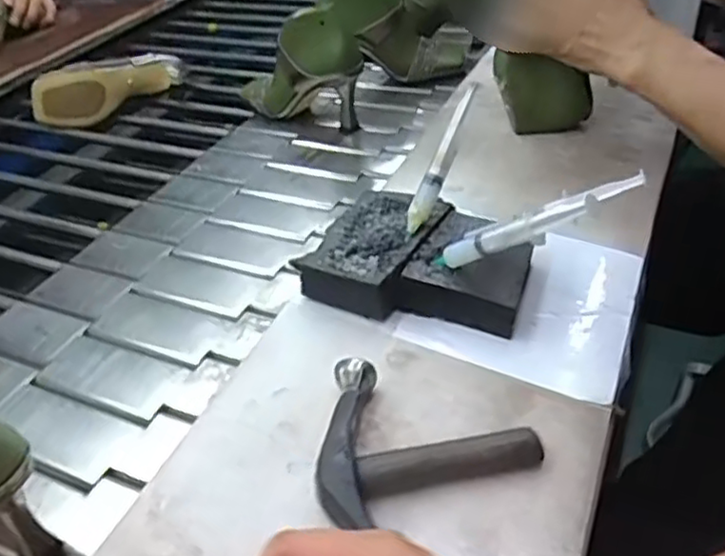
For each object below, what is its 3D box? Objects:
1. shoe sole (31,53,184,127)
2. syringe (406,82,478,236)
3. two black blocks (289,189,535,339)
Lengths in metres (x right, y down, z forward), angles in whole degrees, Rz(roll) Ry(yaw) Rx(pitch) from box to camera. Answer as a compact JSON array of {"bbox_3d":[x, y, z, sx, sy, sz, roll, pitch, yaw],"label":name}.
[{"bbox_3d":[-0.367,-0.282,0.999,0.219,0.077,0.065,-31,43,-29],"label":"shoe sole"},{"bbox_3d":[0.065,-0.098,0.548,0.018,0.022,0.131,20,84,30],"label":"syringe"},{"bbox_3d":[0.049,-0.013,0.539,0.169,0.041,0.125,16,43,23],"label":"two black blocks"}]

